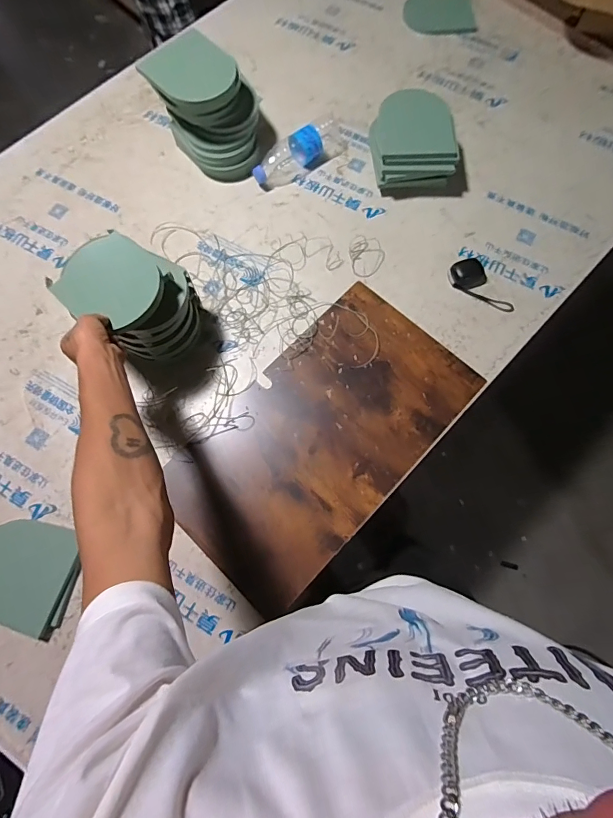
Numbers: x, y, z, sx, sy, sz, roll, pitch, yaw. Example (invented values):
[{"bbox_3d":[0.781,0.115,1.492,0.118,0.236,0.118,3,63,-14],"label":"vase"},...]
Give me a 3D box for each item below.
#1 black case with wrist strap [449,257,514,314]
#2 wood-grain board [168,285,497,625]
[{"bbox_3d":[0.355,-0.246,0.847,0.072,0.022,0.140,-30,77,-8],"label":"black case with wrist strap"},{"bbox_3d":[0.032,0.046,0.762,0.322,0.012,0.576,43,79,10],"label":"wood-grain board"}]

